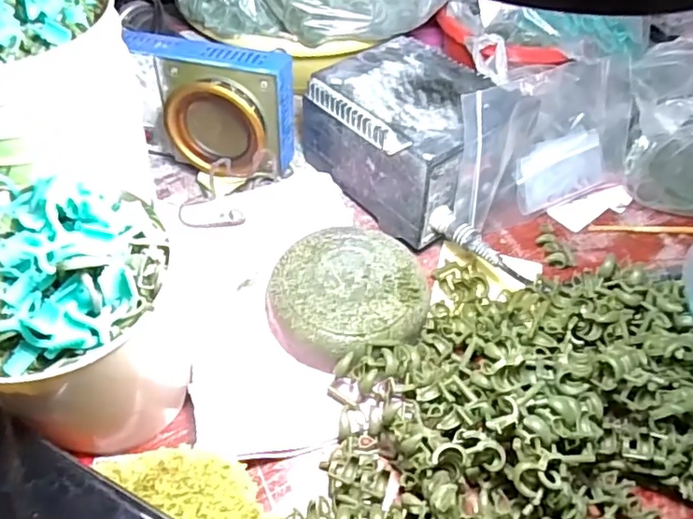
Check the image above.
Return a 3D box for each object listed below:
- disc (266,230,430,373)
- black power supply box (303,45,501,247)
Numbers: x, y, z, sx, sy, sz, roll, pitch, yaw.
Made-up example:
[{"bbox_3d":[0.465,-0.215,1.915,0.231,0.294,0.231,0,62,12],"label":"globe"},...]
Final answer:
[{"bbox_3d":[0.000,0.024,0.389,0.103,0.031,0.093,-16,54,-15],"label":"disc"},{"bbox_3d":[0.048,-0.099,0.452,0.106,0.085,0.141,-32,59,-25],"label":"black power supply box"}]

